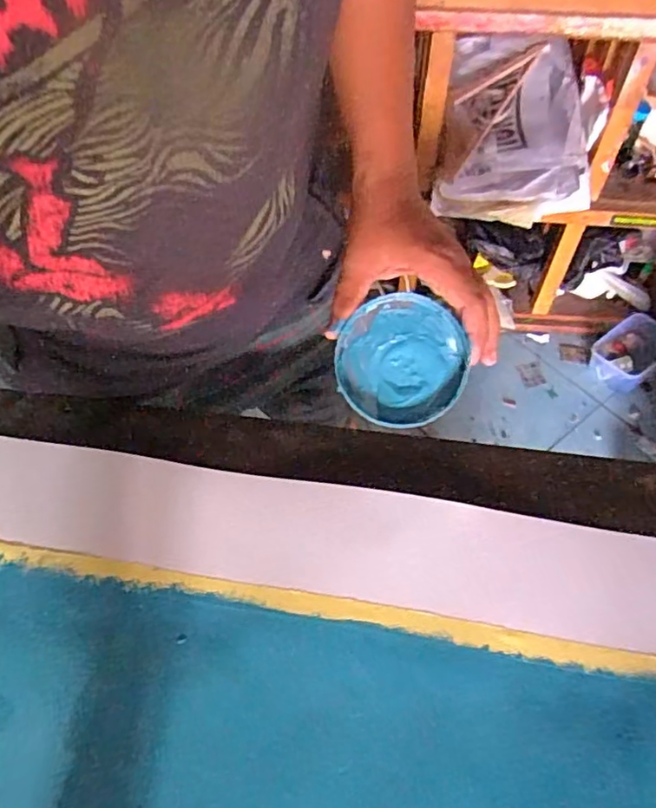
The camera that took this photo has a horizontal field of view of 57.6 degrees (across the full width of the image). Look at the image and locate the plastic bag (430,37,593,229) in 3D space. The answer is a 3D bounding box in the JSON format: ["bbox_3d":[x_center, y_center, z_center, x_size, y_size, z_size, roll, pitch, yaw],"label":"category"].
[{"bbox_3d":[0.398,-0.587,1.294,0.291,0.223,0.393,7,55,4],"label":"plastic bag"}]

